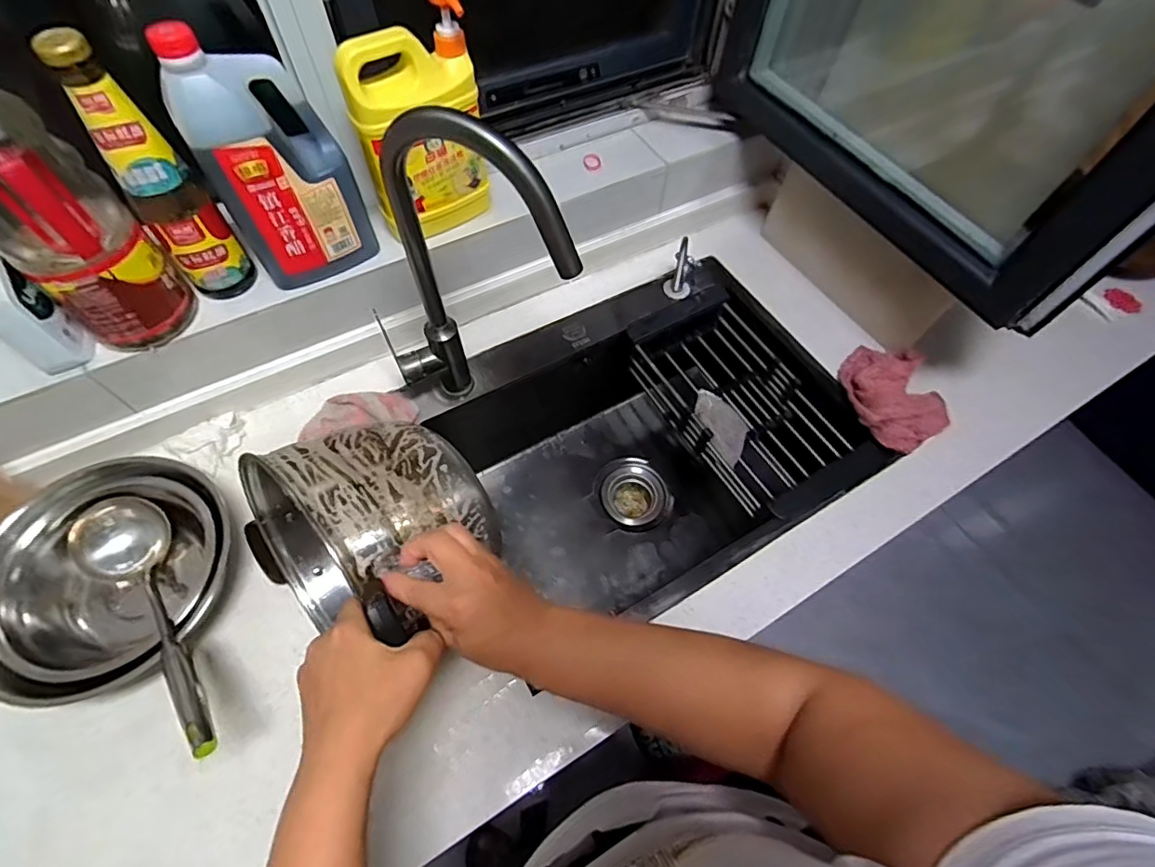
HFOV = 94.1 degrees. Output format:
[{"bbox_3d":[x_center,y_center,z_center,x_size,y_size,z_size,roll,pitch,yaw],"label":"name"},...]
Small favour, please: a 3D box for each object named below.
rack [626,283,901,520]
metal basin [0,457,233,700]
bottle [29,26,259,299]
[{"bbox_3d":[0.251,-0.046,0.811,0.198,0.085,0.368,-29,66,-16],"label":"rack"},{"bbox_3d":[-0.484,0.150,0.563,0.230,0.098,0.203,-31,67,-17],"label":"metal basin"},{"bbox_3d":[-0.418,-0.245,0.541,0.069,0.258,0.061,-37,68,-20],"label":"bottle"}]

